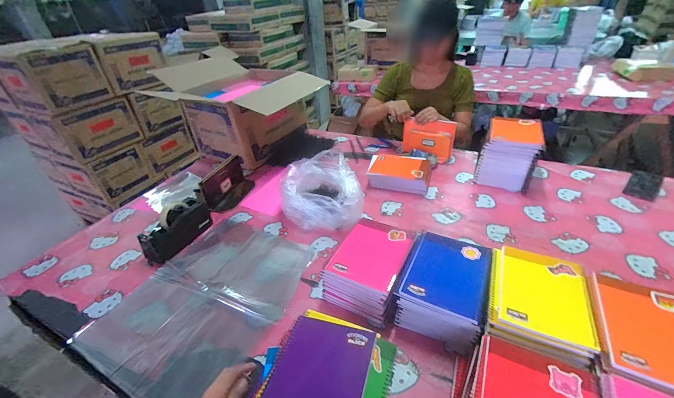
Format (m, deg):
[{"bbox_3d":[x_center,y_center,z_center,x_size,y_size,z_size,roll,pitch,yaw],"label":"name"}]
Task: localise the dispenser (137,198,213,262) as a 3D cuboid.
[{"bbox_3d":[-0.480,0.086,0.907,0.074,0.109,0.210,12,40,22],"label":"dispenser"}]

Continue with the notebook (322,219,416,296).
[{"bbox_3d":[0.086,0.120,0.701,0.149,0.010,0.187,20,46,23],"label":"notebook"}]

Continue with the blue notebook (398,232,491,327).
[{"bbox_3d":[0.238,0.153,0.639,0.152,0.011,0.196,16,41,25],"label":"blue notebook"}]

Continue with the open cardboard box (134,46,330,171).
[{"bbox_3d":[-0.397,-0.371,1.369,0.416,0.281,0.447,17,42,27],"label":"open cardboard box"}]

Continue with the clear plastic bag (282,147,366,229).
[{"bbox_3d":[-0.058,-0.015,0.956,0.227,0.159,0.282,-11,37,-8],"label":"clear plastic bag"}]

